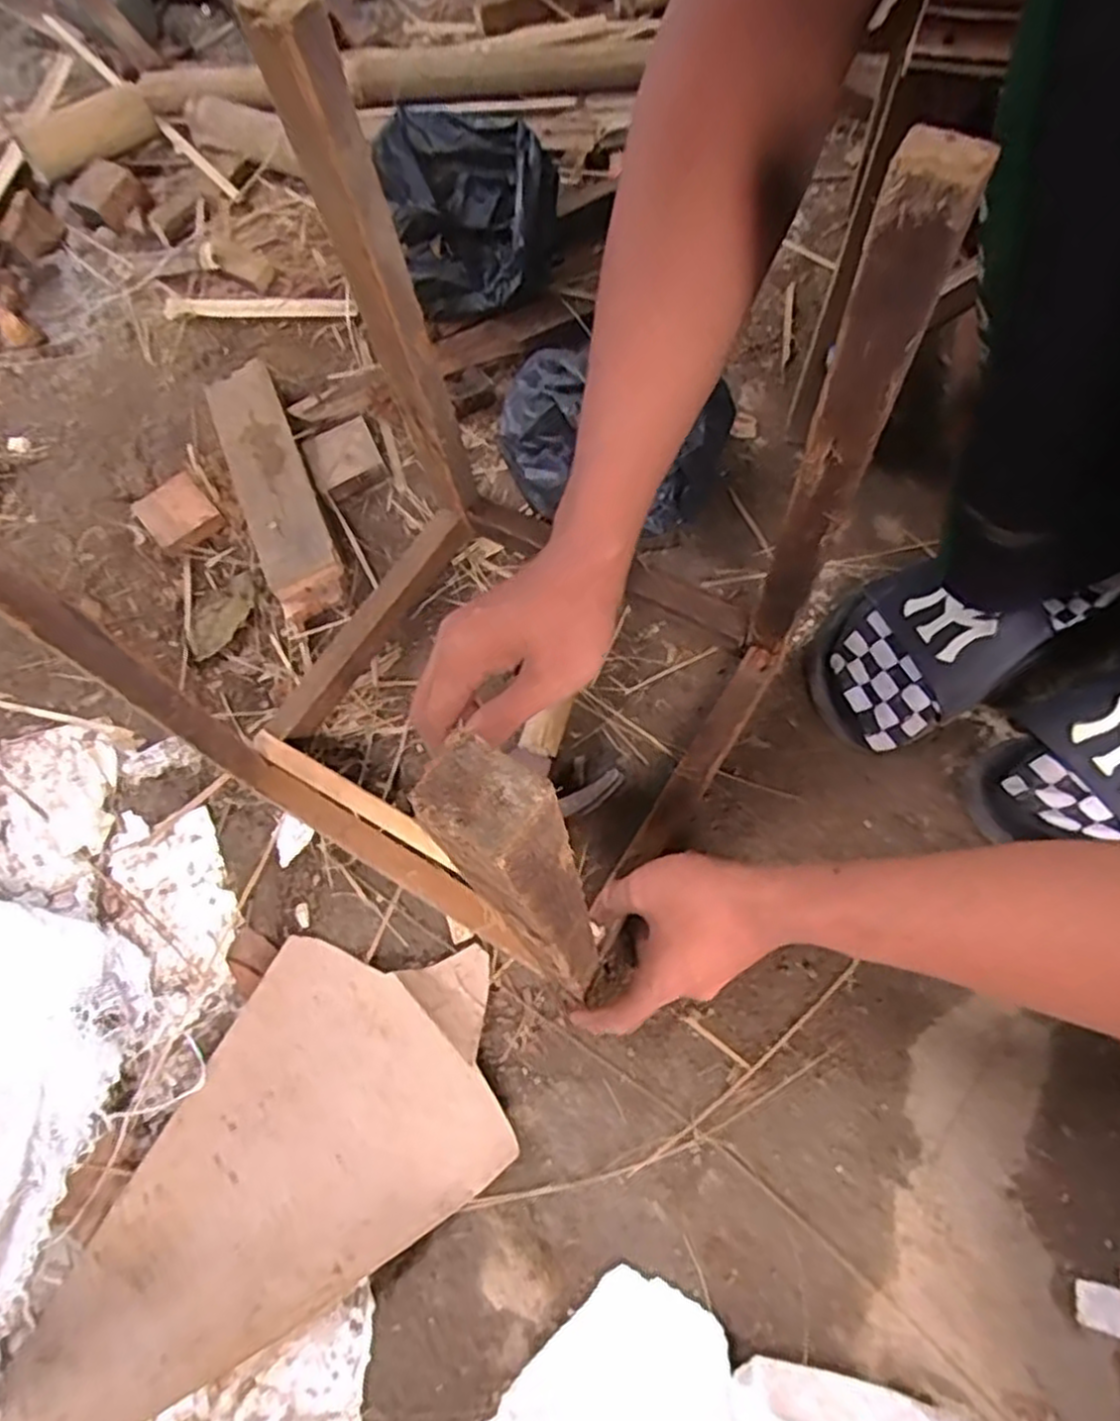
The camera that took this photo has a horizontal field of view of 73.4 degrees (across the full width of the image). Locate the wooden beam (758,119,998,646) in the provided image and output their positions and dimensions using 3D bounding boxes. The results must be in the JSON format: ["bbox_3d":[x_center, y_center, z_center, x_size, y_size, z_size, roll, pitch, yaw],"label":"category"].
[{"bbox_3d":[0.133,-0.122,0.372,0.030,0.289,0.025,18,70,10],"label":"wooden beam"}]

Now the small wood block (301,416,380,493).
[{"bbox_3d":[-0.193,-0.227,0.663,0.061,0.018,0.055,-29,68,-9],"label":"small wood block"}]

